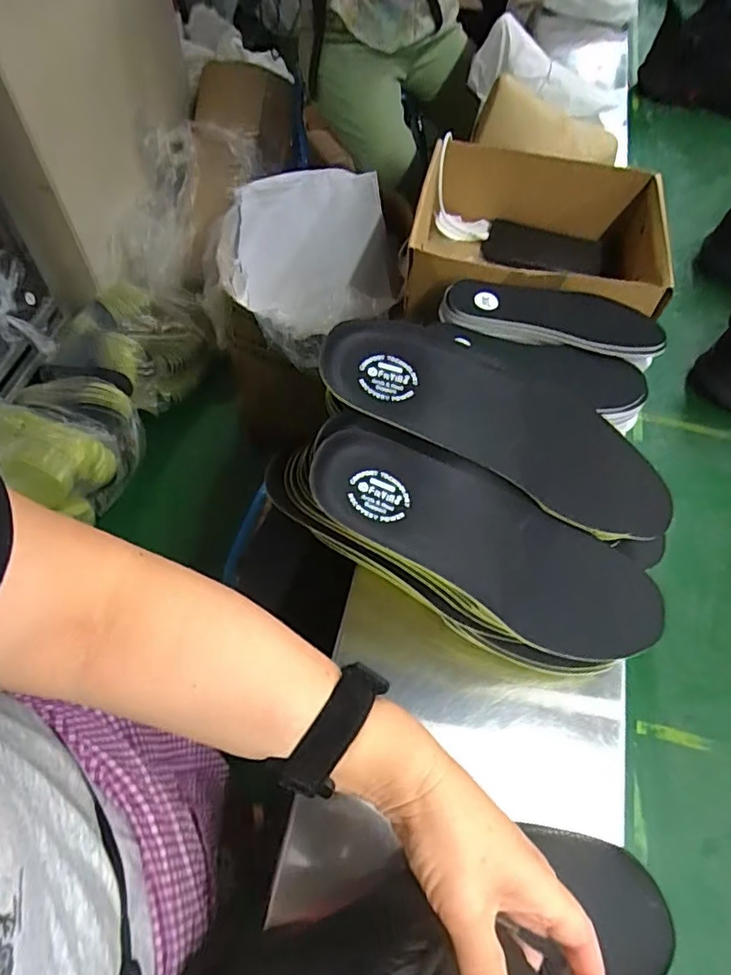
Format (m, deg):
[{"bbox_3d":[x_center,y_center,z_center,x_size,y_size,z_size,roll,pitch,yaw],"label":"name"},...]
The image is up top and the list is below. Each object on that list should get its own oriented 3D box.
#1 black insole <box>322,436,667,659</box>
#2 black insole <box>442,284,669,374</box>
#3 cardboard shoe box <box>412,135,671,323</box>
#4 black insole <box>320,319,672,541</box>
[{"bbox_3d":[0.094,0.046,0.409,0.278,0.022,0.092,28,60,-11],"label":"black insole"},{"bbox_3d":[0.185,-0.170,0.575,0.212,0.026,0.075,8,59,2],"label":"black insole"},{"bbox_3d":[0.206,-0.299,0.724,0.286,0.136,0.286,10,60,3],"label":"cardboard shoe box"},{"bbox_3d":[0.114,-0.048,0.451,0.302,0.029,0.105,24,59,-13],"label":"black insole"}]

